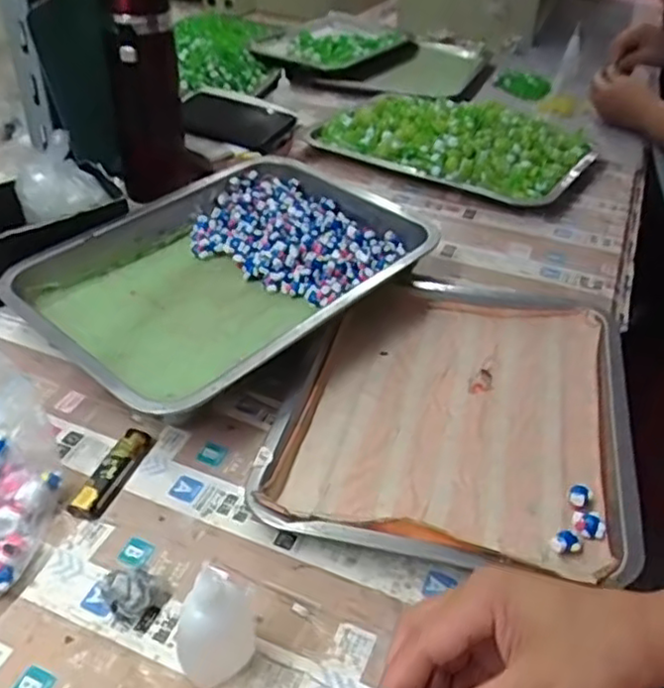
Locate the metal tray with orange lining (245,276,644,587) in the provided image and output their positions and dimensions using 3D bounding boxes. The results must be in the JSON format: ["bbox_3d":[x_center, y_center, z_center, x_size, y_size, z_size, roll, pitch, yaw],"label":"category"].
[{"bbox_3d":[0.098,0.048,0.555,0.258,0.041,0.301,11,38,11],"label":"metal tray with orange lining"}]

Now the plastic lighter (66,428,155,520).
[{"bbox_3d":[-0.160,0.094,0.502,0.021,0.014,0.079,13,39,14],"label":"plastic lighter"}]

